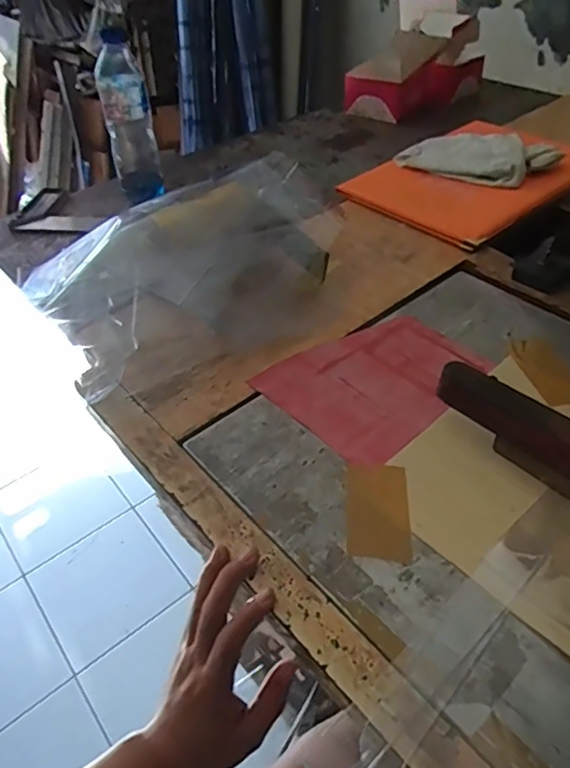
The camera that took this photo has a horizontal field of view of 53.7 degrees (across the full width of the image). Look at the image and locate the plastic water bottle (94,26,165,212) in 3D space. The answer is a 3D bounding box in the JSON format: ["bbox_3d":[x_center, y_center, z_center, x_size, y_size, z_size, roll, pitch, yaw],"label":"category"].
[{"bbox_3d":[-0.220,-0.363,0.803,0.066,0.208,0.069,-15,44,-13],"label":"plastic water bottle"}]

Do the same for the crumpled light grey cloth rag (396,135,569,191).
[{"bbox_3d":[0.278,-0.327,0.822,0.225,0.045,0.100,14,46,18],"label":"crumpled light grey cloth rag"}]

